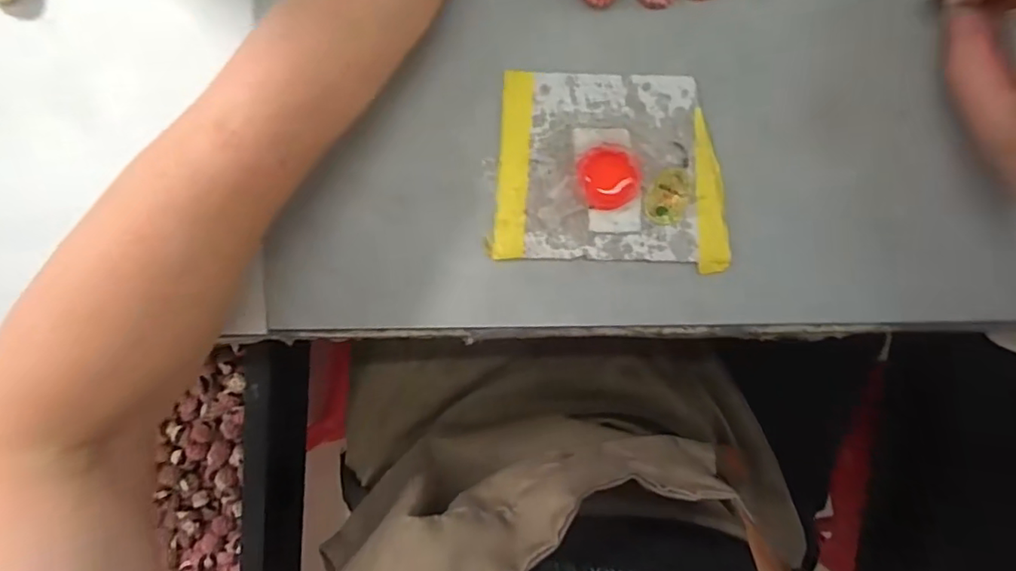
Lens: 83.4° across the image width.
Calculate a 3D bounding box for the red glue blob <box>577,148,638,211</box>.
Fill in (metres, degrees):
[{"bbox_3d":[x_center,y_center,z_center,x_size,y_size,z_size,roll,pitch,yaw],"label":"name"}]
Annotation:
[{"bbox_3d":[0.049,-0.052,0.276,0.028,0.005,0.028,-5,97,1],"label":"red glue blob"}]

